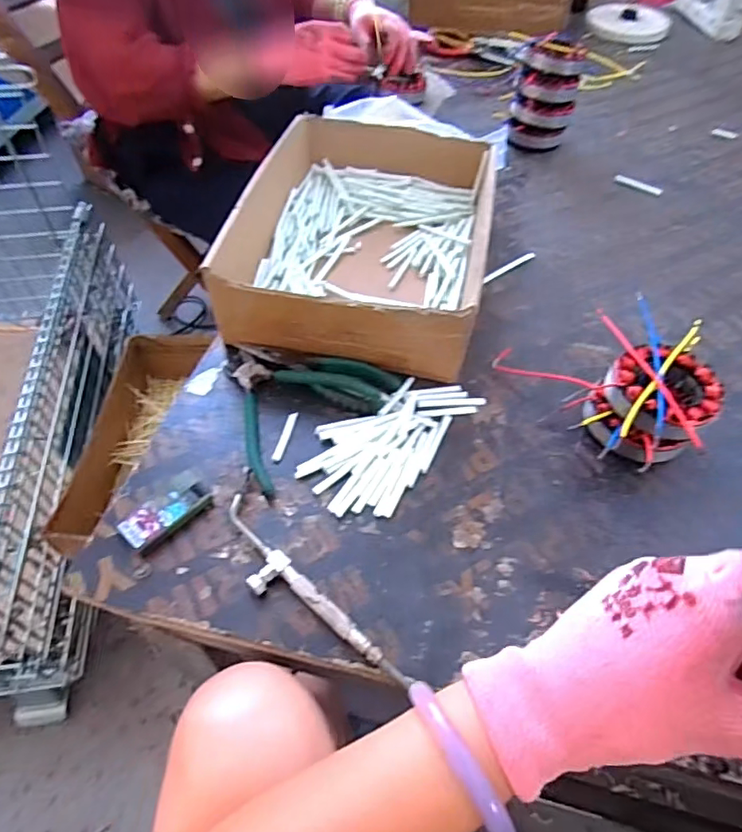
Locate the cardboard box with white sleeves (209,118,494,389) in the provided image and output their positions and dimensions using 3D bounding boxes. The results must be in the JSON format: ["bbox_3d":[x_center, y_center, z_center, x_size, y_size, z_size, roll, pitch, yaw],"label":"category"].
[{"bbox_3d":[0.001,-0.196,0.597,0.240,0.091,0.334,11,52,7],"label":"cardboard box with white sleeves"}]

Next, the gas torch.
[{"bbox_3d":[-0.052,0.128,0.387,0.182,0.013,0.035,38,60,25],"label":"gas torch"}]

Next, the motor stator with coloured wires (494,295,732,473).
[{"bbox_3d":[0.214,-0.029,0.488,0.129,0.069,0.173,-23,56,-18],"label":"motor stator with coloured wires"}]

